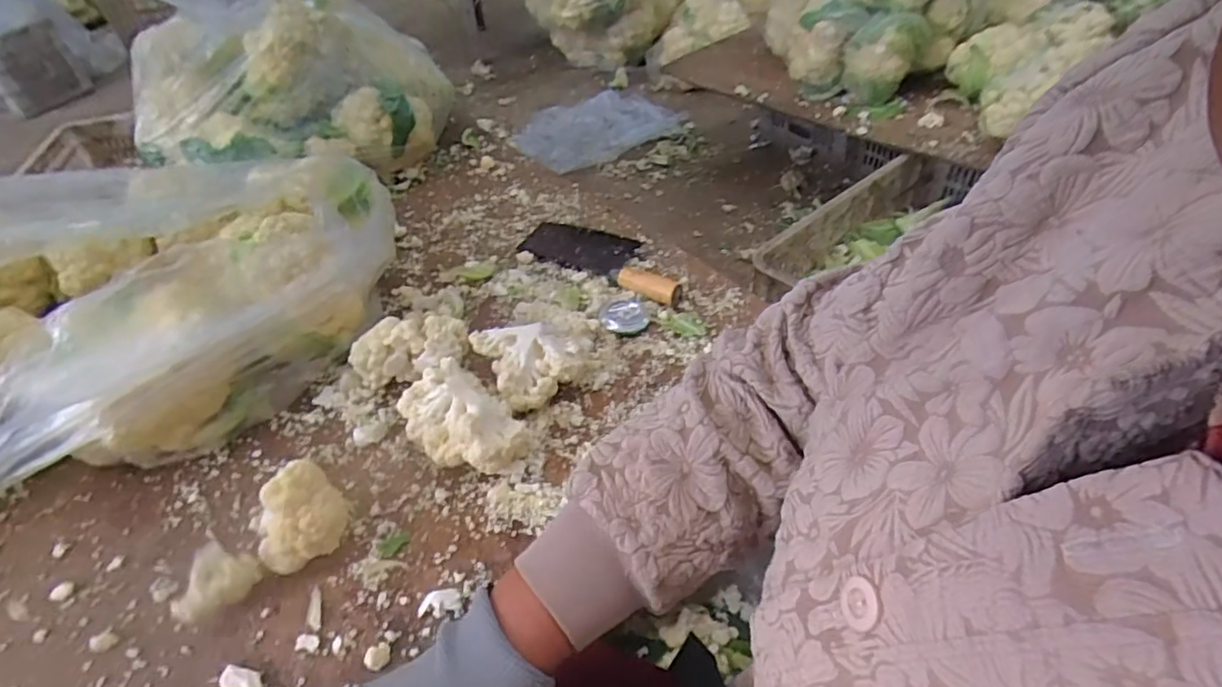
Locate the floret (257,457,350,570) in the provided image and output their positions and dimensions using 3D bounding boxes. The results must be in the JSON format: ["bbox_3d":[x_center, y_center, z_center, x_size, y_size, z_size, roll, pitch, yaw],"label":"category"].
[{"bbox_3d":[-0.277,0.156,0.544,0.074,0.083,0.057,-23,45,-18],"label":"floret"}]

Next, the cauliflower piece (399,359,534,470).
[{"bbox_3d":[-0.149,0.080,0.628,0.142,0.063,0.098,31,53,33],"label":"cauliflower piece"}]

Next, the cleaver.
[{"bbox_3d":[-0.005,-0.127,0.866,0.266,0.026,0.107,22,49,27],"label":"cleaver"}]

